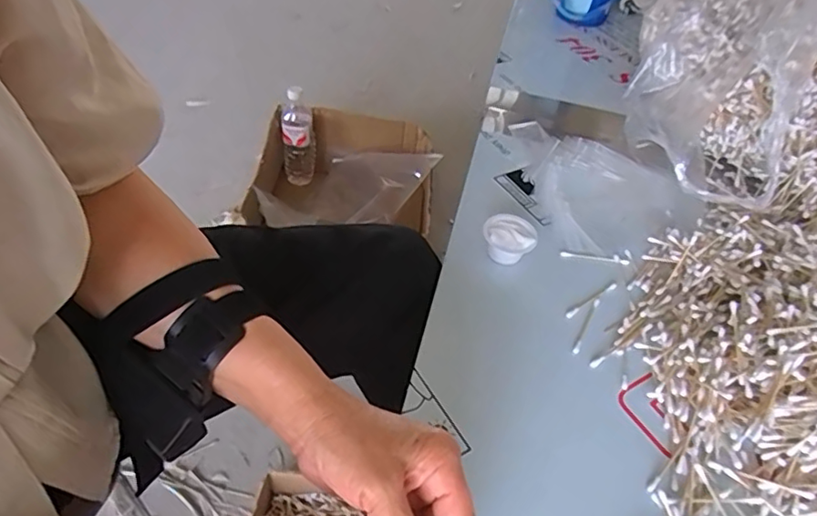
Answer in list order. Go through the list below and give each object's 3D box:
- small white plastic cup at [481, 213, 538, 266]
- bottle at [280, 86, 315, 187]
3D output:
[{"bbox_3d":[0.102,-0.016,0.580,0.052,0.034,0.044,5,48,-2],"label":"small white plastic cup"},{"bbox_3d":[-0.248,-0.269,1.268,0.074,0.212,0.065,-3,47,-11],"label":"bottle"}]

